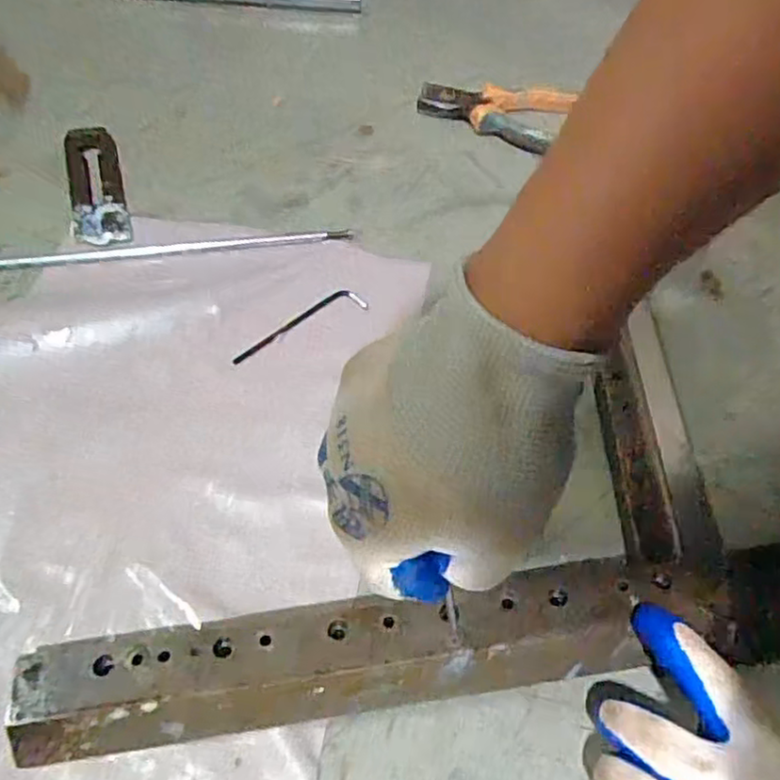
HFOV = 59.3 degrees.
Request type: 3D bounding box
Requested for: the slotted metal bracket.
[{"bbox_3d":[-0.258,-0.183,0.600,0.044,0.007,0.155,-13,56,-14],"label":"slotted metal bracket"}]

